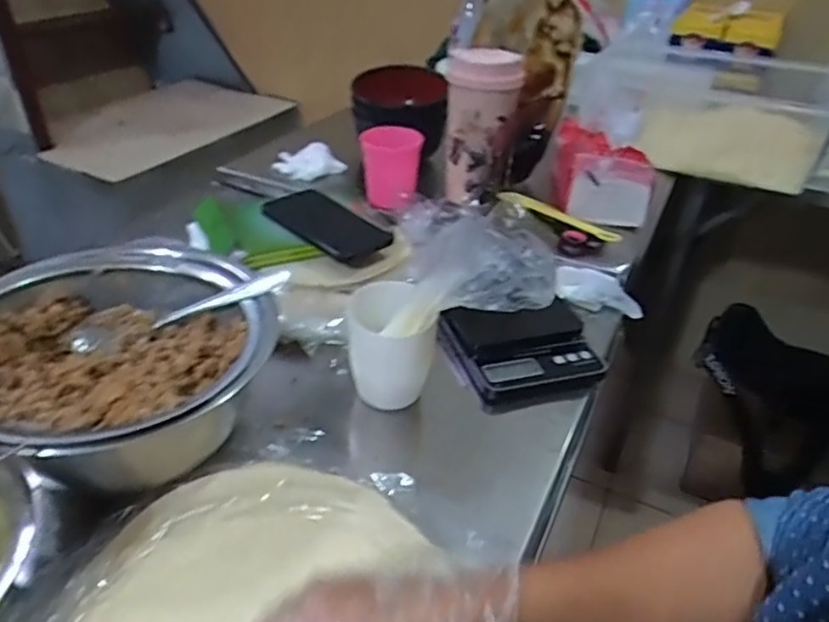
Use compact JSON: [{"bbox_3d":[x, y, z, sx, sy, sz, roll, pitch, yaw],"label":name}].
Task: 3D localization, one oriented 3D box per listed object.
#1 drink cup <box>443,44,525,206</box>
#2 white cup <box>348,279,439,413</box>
[{"bbox_3d":[0.077,-0.222,0.759,0.081,0.179,0.085,4,34,1],"label":"drink cup"},{"bbox_3d":[-0.021,0.027,0.538,0.070,0.104,0.073,2,34,-2],"label":"white cup"}]

